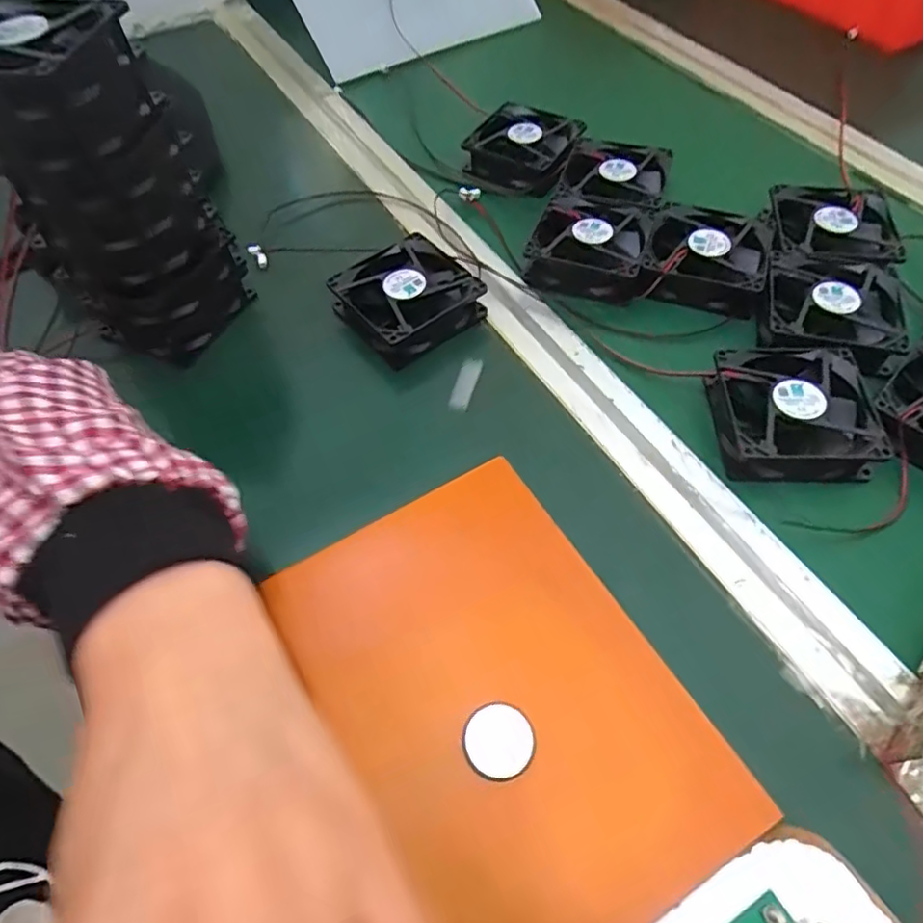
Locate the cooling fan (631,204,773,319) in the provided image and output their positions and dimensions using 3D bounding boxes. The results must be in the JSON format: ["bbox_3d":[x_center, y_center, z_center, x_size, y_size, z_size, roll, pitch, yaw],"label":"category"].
[{"bbox_3d":[0.172,-0.143,0.436,0.079,0.032,0.092,16,57,11],"label":"cooling fan"}]

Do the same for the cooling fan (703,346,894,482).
[{"bbox_3d":[0.193,-0.029,0.357,0.082,0.027,0.080,1,55,1],"label":"cooling fan"}]

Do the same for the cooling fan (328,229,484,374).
[{"bbox_3d":[-0.036,-0.114,0.419,0.086,0.030,0.080,-31,61,-20],"label":"cooling fan"}]

